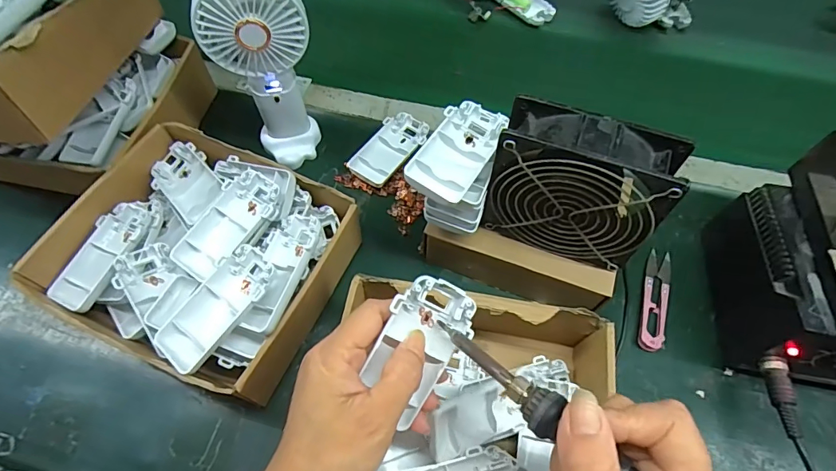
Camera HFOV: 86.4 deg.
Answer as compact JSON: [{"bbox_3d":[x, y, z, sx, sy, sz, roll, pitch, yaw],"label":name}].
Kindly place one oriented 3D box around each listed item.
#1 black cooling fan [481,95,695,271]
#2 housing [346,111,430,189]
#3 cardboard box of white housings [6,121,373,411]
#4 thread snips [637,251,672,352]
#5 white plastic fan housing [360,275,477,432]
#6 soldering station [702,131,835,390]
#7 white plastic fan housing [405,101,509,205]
[{"bbox_3d":[0.116,-0.033,0.333,0.117,0.114,0.042,22,63,11],"label":"black cooling fan"},{"bbox_3d":[-0.029,-0.094,0.479,0.043,0.016,0.097,31,65,15],"label":"housing"},{"bbox_3d":[-0.180,0.015,0.383,0.236,0.085,0.187,20,62,9],"label":"cardboard box of white housings"},{"bbox_3d":[0.220,0.057,0.410,0.023,0.010,0.103,19,62,9],"label":"thread snips"},{"bbox_3d":[-0.003,0.066,0.268,0.050,0.014,0.087,32,93,-15],"label":"white plastic fan housing"},{"bbox_3d":[0.328,0.020,0.350,0.110,0.161,0.174,8,61,3],"label":"soldering station"},{"bbox_3d":[0.032,-0.065,0.337,0.045,0.019,0.101,25,63,12],"label":"white plastic fan housing"}]

